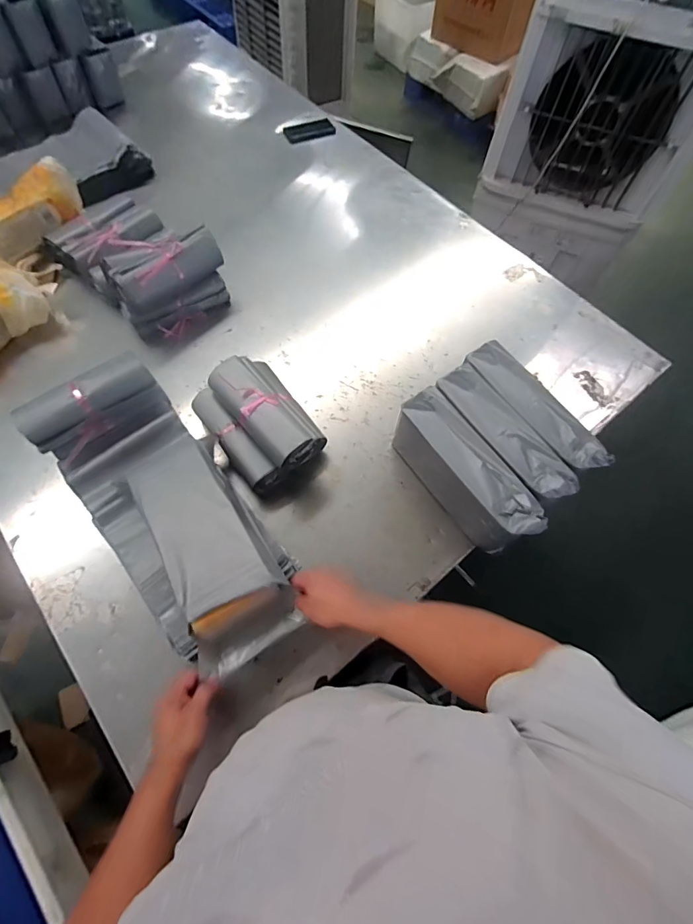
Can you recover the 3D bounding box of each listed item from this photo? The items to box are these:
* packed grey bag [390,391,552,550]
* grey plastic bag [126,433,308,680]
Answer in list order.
[{"bbox_3d":[0.214,0.018,0.778,0.091,0.143,0.302,-31,70,-17],"label":"packed grey bag"},{"bbox_3d":[-0.229,0.134,0.688,0.152,0.089,0.393,-28,75,-16],"label":"grey plastic bag"}]

